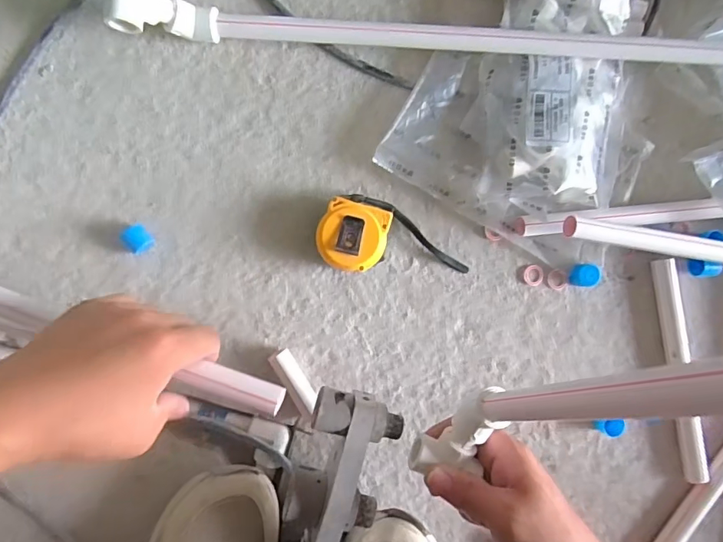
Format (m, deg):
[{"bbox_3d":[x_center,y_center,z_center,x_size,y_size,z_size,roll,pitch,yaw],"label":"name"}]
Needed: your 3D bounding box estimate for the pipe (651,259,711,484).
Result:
[{"bbox_3d":[0.323,0.102,0.493,0.019,0.020,0.226,-10,91,-6],"label":"pipe"}]

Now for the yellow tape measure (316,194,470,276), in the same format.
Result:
[{"bbox_3d":[0.034,-0.032,0.460,0.152,0.040,0.072,6,89,-6],"label":"yellow tape measure"}]

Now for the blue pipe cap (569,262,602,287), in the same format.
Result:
[{"bbox_3d":[0.224,0.004,0.486,0.024,0.025,0.024,0,89,-6],"label":"blue pipe cap"}]

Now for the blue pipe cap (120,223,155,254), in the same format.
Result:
[{"bbox_3d":[-0.206,-0.029,0.450,0.022,0.021,0.025,-39,94,-5],"label":"blue pipe cap"}]

